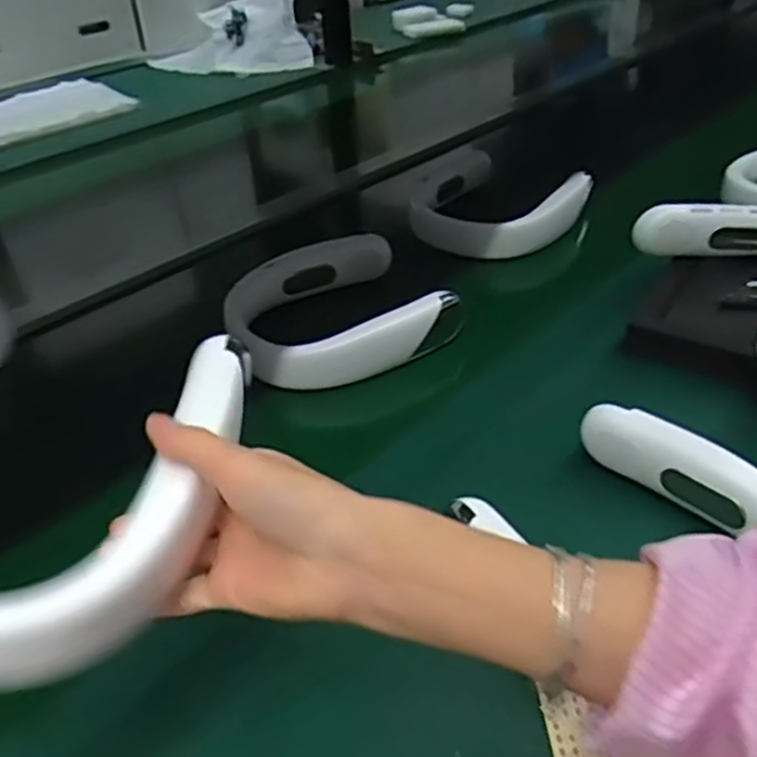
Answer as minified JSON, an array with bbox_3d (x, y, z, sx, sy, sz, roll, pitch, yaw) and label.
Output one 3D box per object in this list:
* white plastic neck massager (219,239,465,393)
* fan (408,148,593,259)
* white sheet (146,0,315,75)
[{"bbox_3d":[-0.042,-0.075,0.721,0.206,0.049,0.199,-11,38,-11],"label":"white plastic neck massager"},{"bbox_3d":[0.128,-0.206,0.880,0.178,0.055,0.167,28,47,34],"label":"fan"},{"bbox_3d":[-0.311,-0.725,1.541,0.332,0.114,0.292,-5,37,-3],"label":"white sheet"}]

